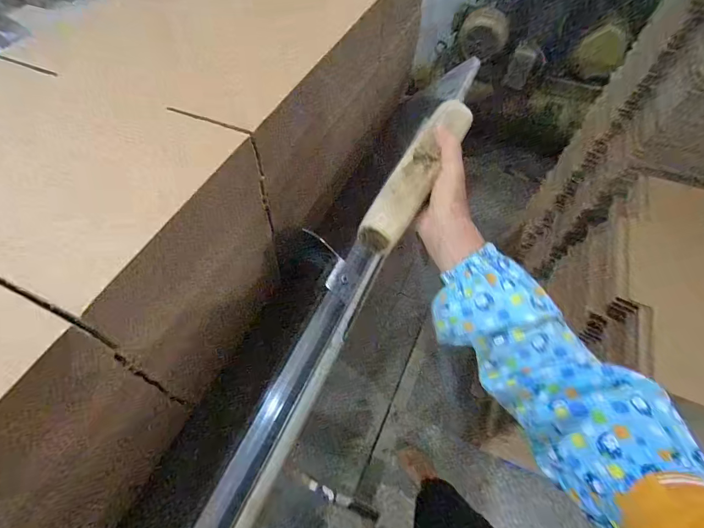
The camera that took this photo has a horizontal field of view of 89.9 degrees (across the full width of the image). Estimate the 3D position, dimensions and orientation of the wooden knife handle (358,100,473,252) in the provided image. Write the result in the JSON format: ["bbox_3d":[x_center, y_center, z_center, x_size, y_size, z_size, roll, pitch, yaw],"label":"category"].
[{"bbox_3d":[0.075,-0.102,0.398,0.044,0.033,0.195,29,79,16],"label":"wooden knife handle"}]

